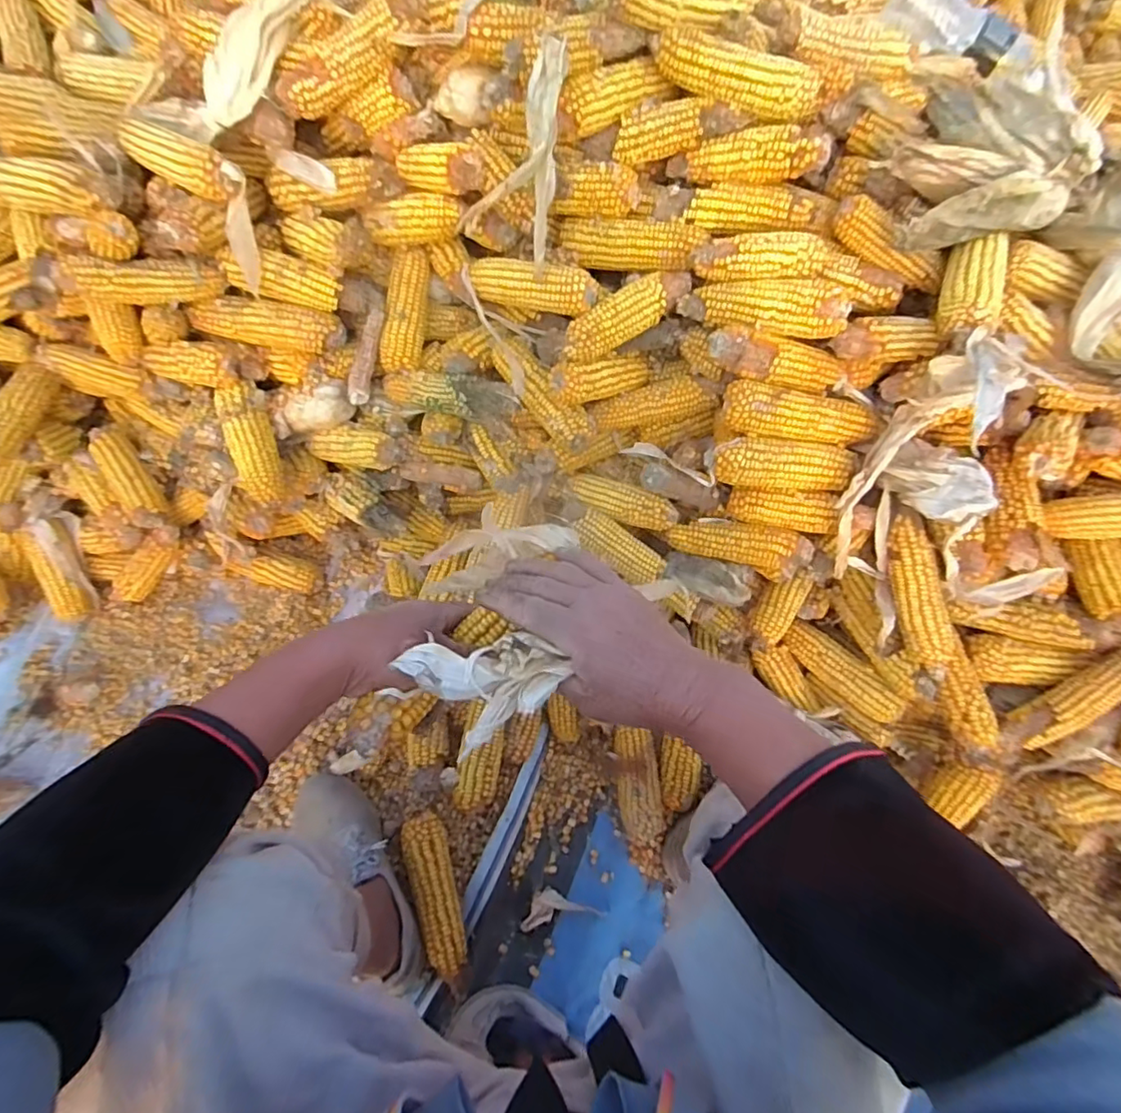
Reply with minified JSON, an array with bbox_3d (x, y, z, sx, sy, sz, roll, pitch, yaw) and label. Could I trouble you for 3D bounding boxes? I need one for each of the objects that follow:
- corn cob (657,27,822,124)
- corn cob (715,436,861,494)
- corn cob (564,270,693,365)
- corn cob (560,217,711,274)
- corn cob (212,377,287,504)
[{"bbox_3d":[0.186,-0.496,0.602,0.172,0.051,0.041,11,59,3],"label":"corn cob"},{"bbox_3d":[0.252,-0.102,0.648,0.157,0.047,0.042,5,59,-1],"label":"corn cob"},{"bbox_3d":[0.074,-0.272,0.654,0.161,0.041,0.040,-34,66,-8],"label":"corn cob"},{"bbox_3d":[0.080,-0.365,0.676,0.167,0.059,0.042,24,61,11],"label":"corn cob"},{"bbox_3d":[-0.384,-0.136,0.727,0.055,0.051,0.160,-18,83,-14],"label":"corn cob"}]

